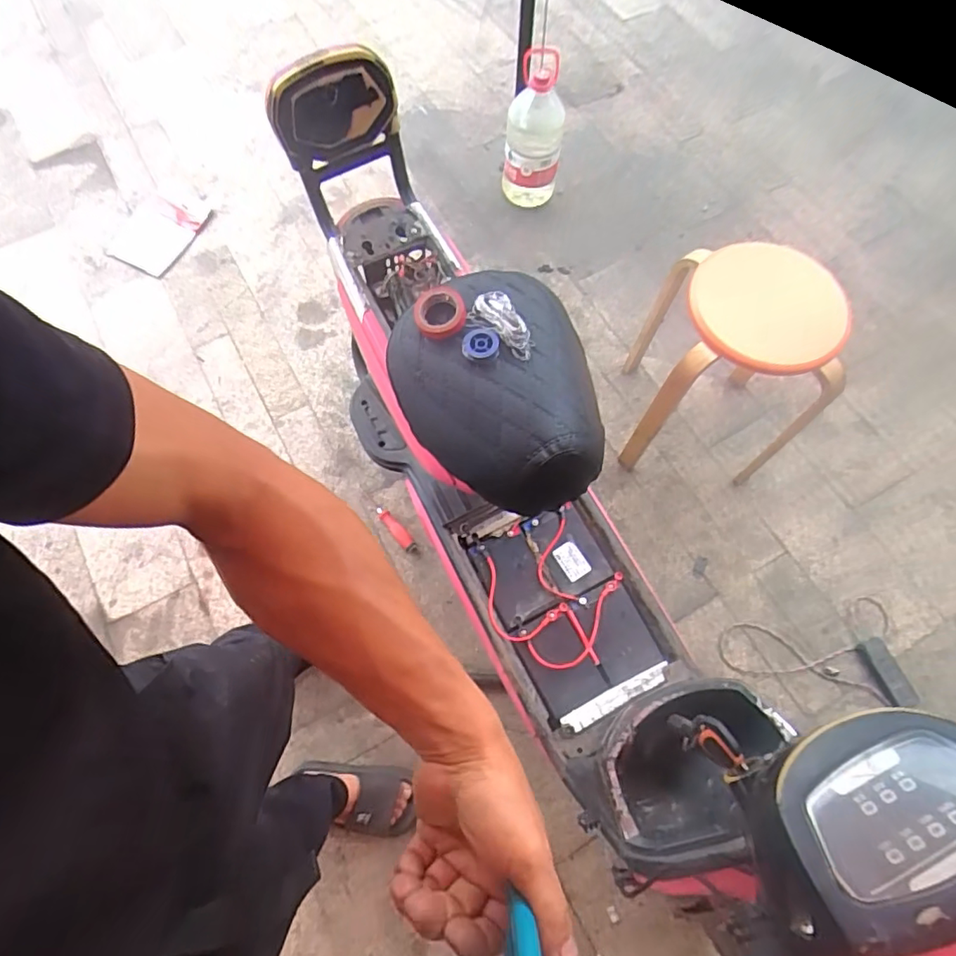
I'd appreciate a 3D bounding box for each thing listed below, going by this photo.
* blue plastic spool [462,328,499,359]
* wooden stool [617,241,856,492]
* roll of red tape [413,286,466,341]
[{"bbox_3d":[0.003,-0.149,0.631,0.038,0.013,0.035,14,69,5],"label":"blue plastic spool"},{"bbox_3d":[0.580,-0.228,1.268,0.393,0.450,0.319,9,69,3],"label":"wooden stool"},{"bbox_3d":[-0.044,-0.191,0.648,0.059,0.021,0.066,5,69,2],"label":"roll of red tape"}]

